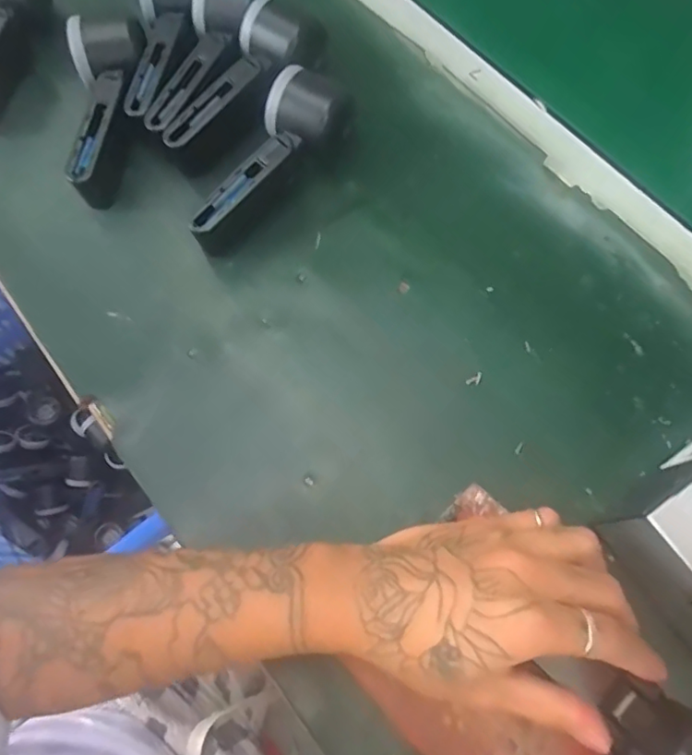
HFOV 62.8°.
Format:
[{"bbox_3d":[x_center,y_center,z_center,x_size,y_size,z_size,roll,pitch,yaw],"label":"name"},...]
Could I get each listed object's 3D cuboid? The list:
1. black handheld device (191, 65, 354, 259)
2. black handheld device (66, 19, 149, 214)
[{"bbox_3d":[-0.063,-0.170,0.441,0.164,0.049,0.057,-44,76,-11],"label":"black handheld device"},{"bbox_3d":[-0.191,-0.217,0.462,0.062,0.051,0.147,-6,72,0],"label":"black handheld device"}]

